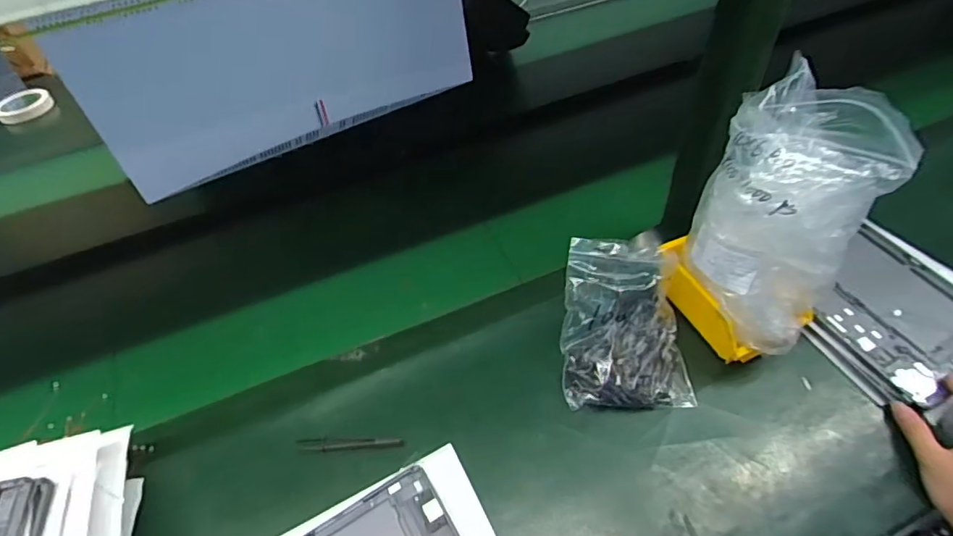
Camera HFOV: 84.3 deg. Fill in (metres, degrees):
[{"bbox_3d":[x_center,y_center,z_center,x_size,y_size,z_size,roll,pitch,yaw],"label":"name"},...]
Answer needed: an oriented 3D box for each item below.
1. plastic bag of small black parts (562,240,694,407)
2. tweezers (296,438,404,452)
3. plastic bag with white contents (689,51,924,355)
[{"bbox_3d":[0.159,0.056,0.569,0.130,0.123,0.150,-4,49,3],"label":"plastic bag of small black parts"},{"bbox_3d":[-0.132,0.185,0.549,0.109,0.004,0.014,1,64,1],"label":"tweezers"},{"bbox_3d":[0.303,-0.055,0.525,0.140,0.223,0.167,27,57,26],"label":"plastic bag with white contents"}]

